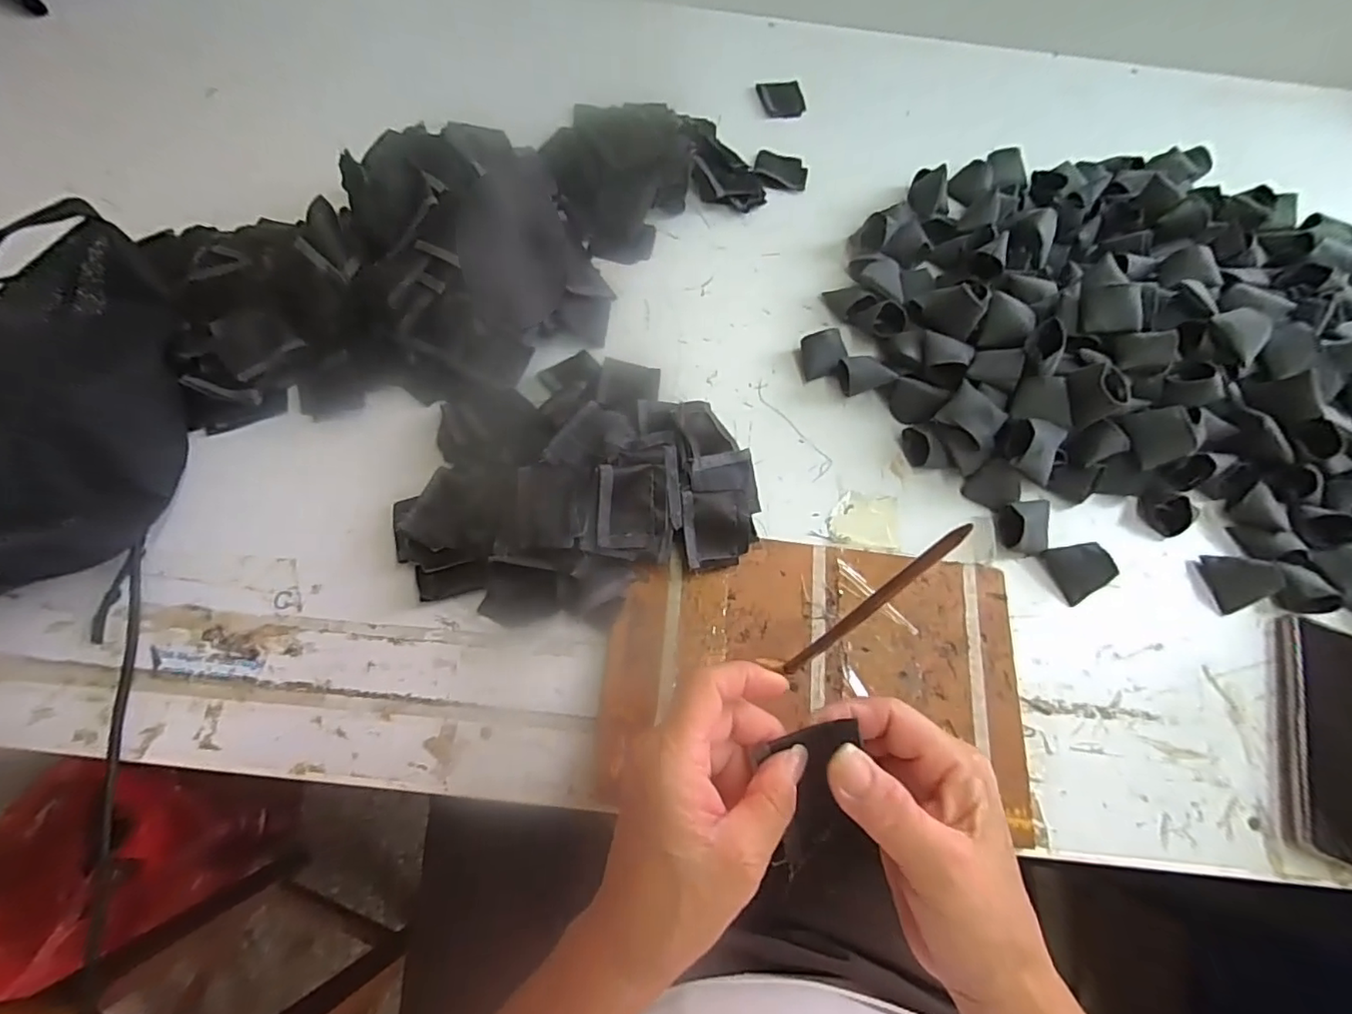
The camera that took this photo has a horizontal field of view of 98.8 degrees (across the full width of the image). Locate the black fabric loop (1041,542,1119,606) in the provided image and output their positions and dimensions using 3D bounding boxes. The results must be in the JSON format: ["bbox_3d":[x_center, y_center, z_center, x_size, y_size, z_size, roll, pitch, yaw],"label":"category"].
[{"bbox_3d":[0.295,0.045,0.422,0.030,0.026,0.040,-22,70,-11],"label":"black fabric loop"}]

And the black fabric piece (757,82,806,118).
[{"bbox_3d":[0.116,-0.448,0.638,0.047,0.011,0.045,-11,69,-7],"label":"black fabric piece"}]

